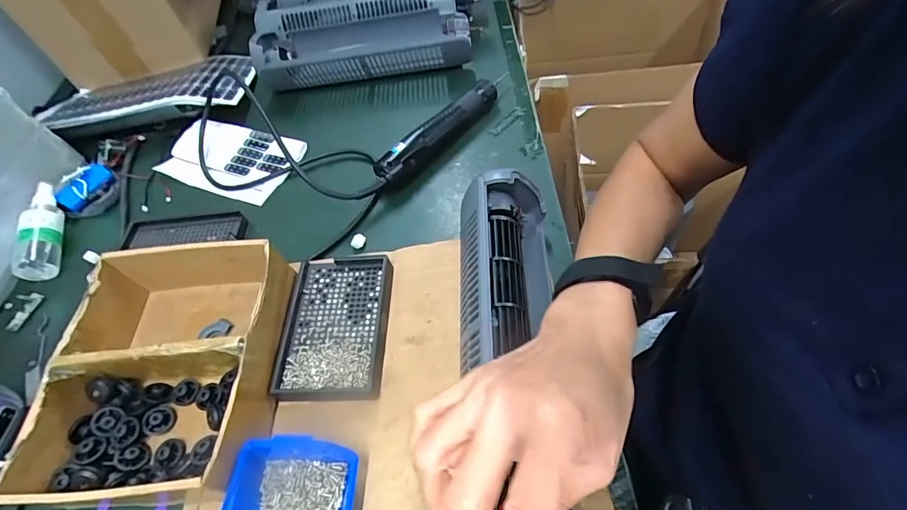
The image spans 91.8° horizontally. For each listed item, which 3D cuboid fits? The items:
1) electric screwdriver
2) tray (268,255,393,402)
[{"bbox_3d":[-0.008,-0.159,0.552,0.032,0.043,0.223,33,66,28],"label":"electric screwdriver"},{"bbox_3d":[-0.110,0.064,0.409,0.095,0.023,0.137,-3,54,7],"label":"tray"}]

